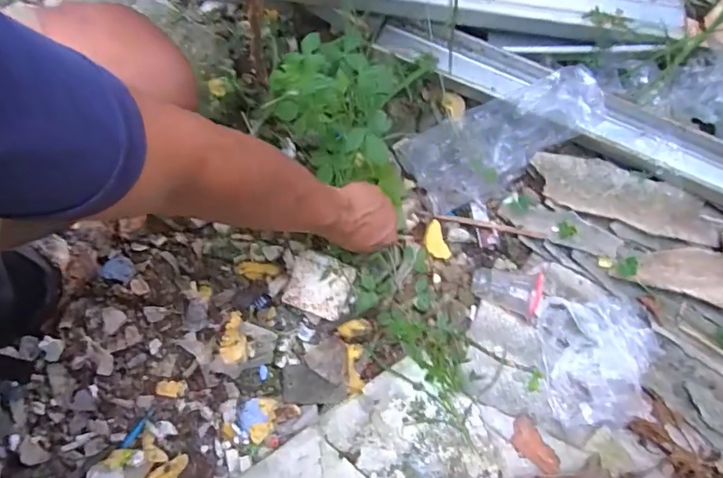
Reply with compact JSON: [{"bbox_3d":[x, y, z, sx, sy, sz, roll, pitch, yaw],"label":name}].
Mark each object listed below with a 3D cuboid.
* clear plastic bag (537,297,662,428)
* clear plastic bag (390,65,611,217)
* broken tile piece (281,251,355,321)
[{"bbox_3d":[0.314,0.158,0.622,0.142,0.047,0.164,1,74,-2],"label":"clear plastic bag"},{"bbox_3d":[0.203,-0.142,0.693,0.279,0.071,0.116,-26,75,16],"label":"clear plastic bag"},{"bbox_3d":[-0.056,0.064,0.656,0.087,0.015,0.076,22,90,2],"label":"broken tile piece"}]

